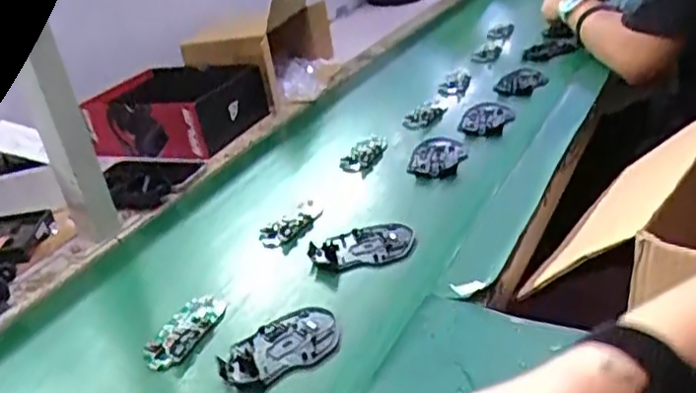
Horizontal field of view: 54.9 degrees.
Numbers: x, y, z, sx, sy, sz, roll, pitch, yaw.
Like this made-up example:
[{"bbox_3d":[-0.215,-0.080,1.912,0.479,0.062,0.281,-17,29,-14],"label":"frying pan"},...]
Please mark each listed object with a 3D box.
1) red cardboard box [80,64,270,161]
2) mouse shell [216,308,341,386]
[{"bbox_3d":[-0.283,-0.152,1.124,0.228,0.086,0.213,5,30,29],"label":"red cardboard box"},{"bbox_3d":[-0.062,0.135,0.611,0.115,0.016,0.068,-20,27,-19],"label":"mouse shell"}]

